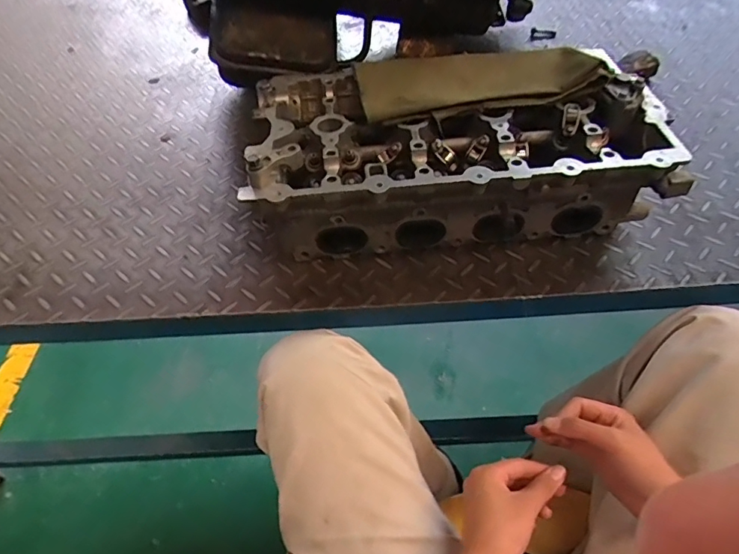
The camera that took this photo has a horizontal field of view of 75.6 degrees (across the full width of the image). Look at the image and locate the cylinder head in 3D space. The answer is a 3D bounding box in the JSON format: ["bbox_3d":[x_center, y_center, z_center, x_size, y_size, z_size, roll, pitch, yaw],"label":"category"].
[{"bbox_3d":[0.097,-0.141,0.581,0.432,0.159,0.229,-4,49,-1],"label":"cylinder head"}]

